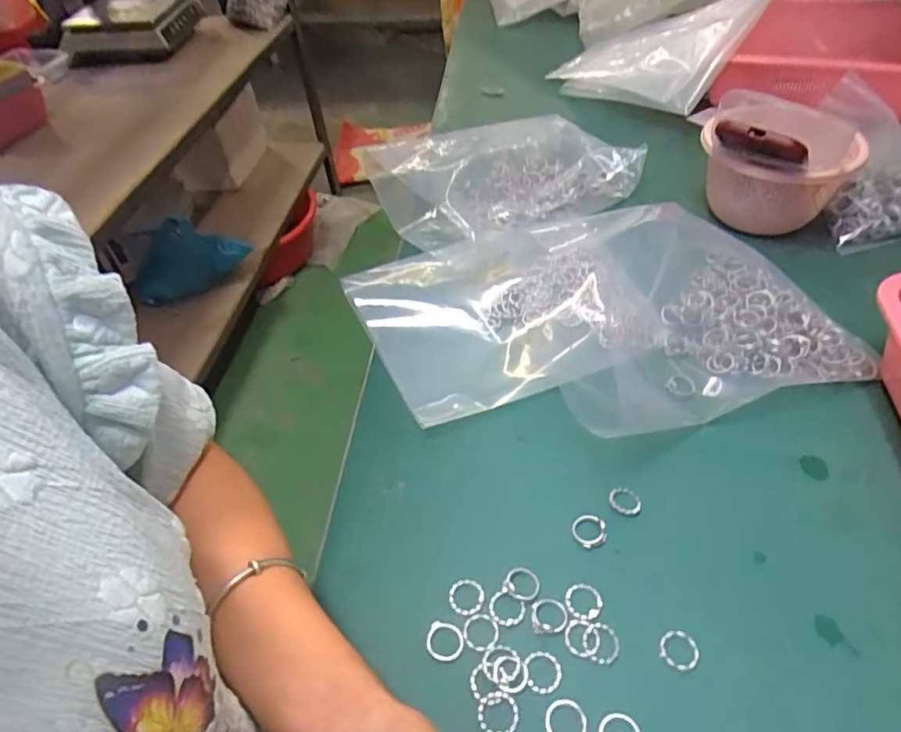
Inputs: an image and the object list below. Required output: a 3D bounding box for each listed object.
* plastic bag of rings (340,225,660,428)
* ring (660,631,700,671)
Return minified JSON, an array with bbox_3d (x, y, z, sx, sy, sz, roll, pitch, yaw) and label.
[{"bbox_3d":[0.045,-0.057,0.543,0.232,0.022,0.213,-20,49,-14],"label":"plastic bag of rings"},{"bbox_3d":[0.135,0.166,0.344,0.022,0.004,0.022,-2,47,2],"label":"ring"}]

